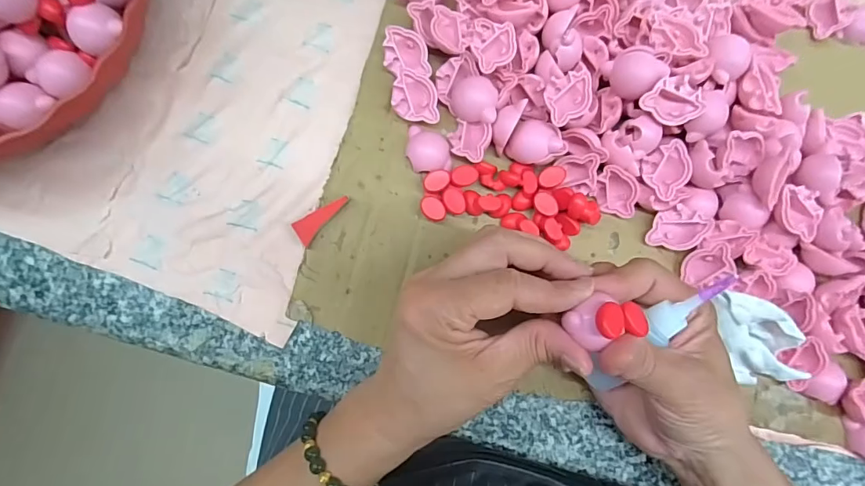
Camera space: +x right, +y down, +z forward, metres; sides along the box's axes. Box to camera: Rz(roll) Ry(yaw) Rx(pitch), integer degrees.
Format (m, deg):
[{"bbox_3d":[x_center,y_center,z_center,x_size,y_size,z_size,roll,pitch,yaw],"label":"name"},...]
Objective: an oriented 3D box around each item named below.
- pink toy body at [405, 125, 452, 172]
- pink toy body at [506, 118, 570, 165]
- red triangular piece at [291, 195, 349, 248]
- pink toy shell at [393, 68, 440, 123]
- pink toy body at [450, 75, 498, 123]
[{"bbox_3d":[-0.002,-0.061,0.289,0.028,0.008,0.030,0,83,-3],"label":"pink toy body"},{"bbox_3d":[0.066,-0.062,0.282,0.032,0.015,0.024,21,82,-1],"label":"pink toy body"},{"bbox_3d":[-0.071,-0.017,0.279,0.015,0.004,0.039,42,79,-18],"label":"red triangular piece"},{"bbox_3d":[-0.011,-0.093,0.289,0.028,0.015,0.032,-3,83,-4],"label":"pink toy shell"},{"bbox_3d":[0.026,-0.089,0.287,0.027,0.019,0.028,0,83,-3],"label":"pink toy body"}]

